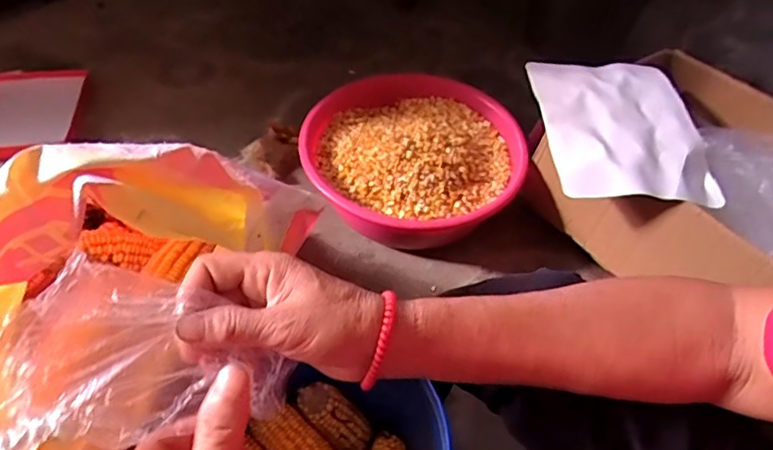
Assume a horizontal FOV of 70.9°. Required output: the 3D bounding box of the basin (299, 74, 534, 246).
[{"bbox_3d":[0.038,-0.115,0.939,0.353,0.117,0.341,3,49,-3],"label":"basin"}]

